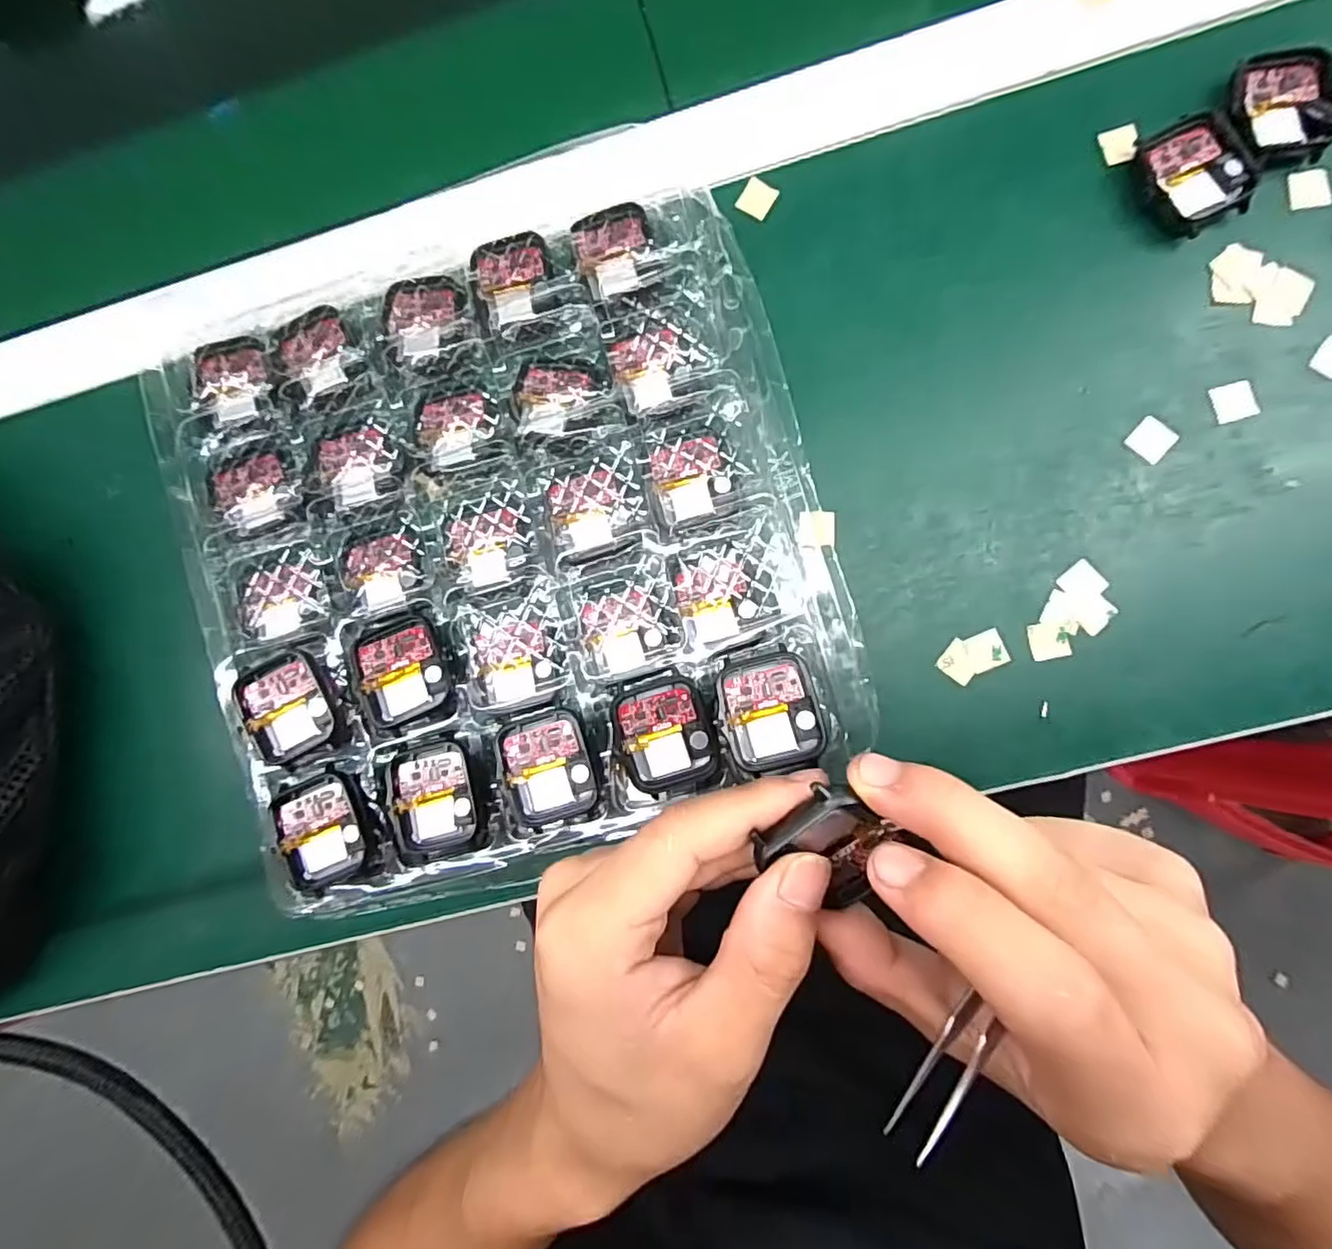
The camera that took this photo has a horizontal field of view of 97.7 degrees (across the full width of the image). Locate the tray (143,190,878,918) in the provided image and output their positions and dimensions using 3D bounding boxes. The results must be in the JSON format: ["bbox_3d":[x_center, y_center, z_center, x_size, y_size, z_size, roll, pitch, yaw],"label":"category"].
[{"bbox_3d":[-0.074,-0.037,0.256,0.263,0.034,0.269,-18,84,4],"label":"tray"}]

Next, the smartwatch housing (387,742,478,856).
[{"bbox_3d":[-0.099,0.074,0.247,0.036,0.007,0.044,-13,85,5],"label":"smartwatch housing"}]

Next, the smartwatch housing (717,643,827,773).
[{"bbox_3d":[0.041,0.035,0.230,0.037,0.007,0.046,-11,85,5],"label":"smartwatch housing"}]

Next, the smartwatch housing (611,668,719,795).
[{"bbox_3d":[-0.001,0.043,0.235,0.038,0.006,0.045,-21,84,4],"label":"smartwatch housing"}]

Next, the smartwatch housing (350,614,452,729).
[{"bbox_3d":[-0.113,0.019,0.250,0.036,0.008,0.044,-21,84,4],"label":"smartwatch housing"}]

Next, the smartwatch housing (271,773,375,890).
[{"bbox_3d":[-0.145,0.087,0.245,0.034,0.005,0.043,-27,84,3],"label":"smartwatch housing"}]

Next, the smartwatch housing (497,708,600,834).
[{"bbox_3d":[-0.048,0.059,0.240,0.035,0.008,0.046,-16,85,5],"label":"smartwatch housing"}]

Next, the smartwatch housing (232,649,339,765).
[{"bbox_3d":[-0.163,0.035,0.251,0.037,0.007,0.044,-25,84,4],"label":"smartwatch housing"}]

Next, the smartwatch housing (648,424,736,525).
[{"bbox_3d":[0.011,-0.066,0.251,0.034,0.009,0.038,-14,85,5],"label":"smartwatch housing"}]

